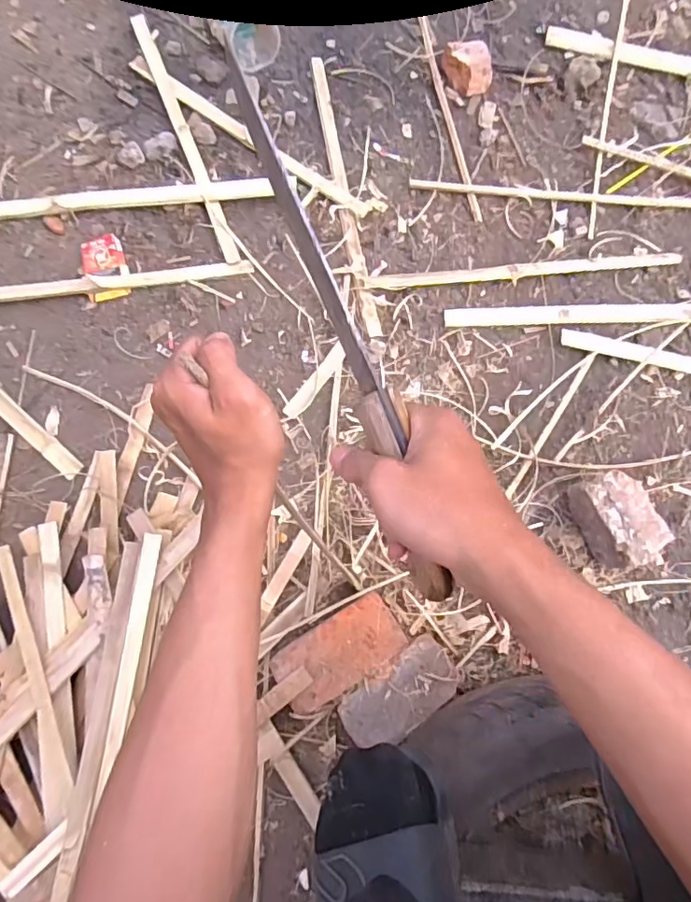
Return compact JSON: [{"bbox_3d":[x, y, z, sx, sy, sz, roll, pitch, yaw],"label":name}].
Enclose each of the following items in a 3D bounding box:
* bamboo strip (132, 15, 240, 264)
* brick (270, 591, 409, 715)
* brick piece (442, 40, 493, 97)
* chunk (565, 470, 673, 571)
[{"bbox_3d":[-0.279,-0.548,0.929,0.024,0.013,0.534,-22,76,-4],"label":"bamboo strip"},{"bbox_3d":[-0.007,0.268,0.724,0.171,0.039,0.092,-32,78,-7],"label":"brick"},{"bbox_3d":[0.211,-0.664,0.939,0.088,0.045,0.081,8,77,3],"label":"brick piece"},{"bbox_3d":[0.376,0.099,0.737,0.084,0.088,0.145,-26,77,-5],"label":"chunk"}]

